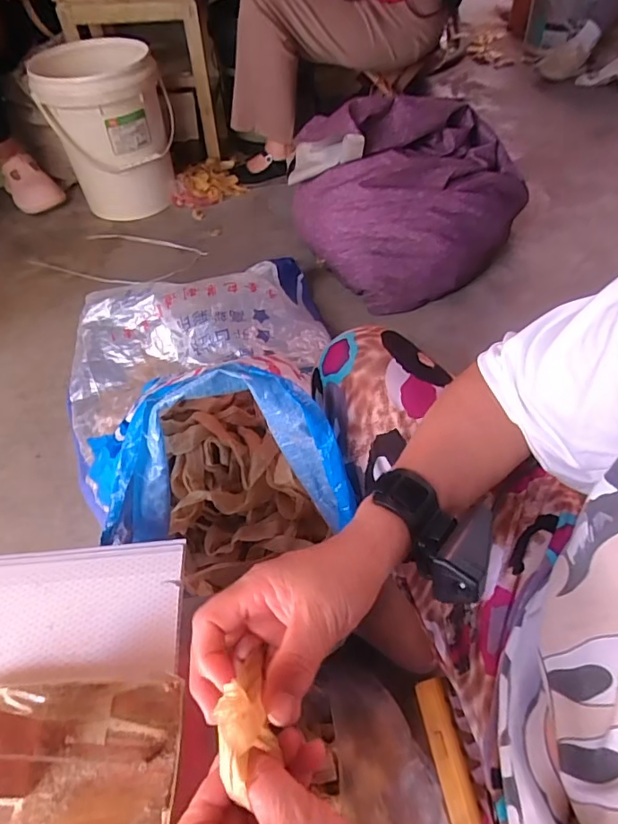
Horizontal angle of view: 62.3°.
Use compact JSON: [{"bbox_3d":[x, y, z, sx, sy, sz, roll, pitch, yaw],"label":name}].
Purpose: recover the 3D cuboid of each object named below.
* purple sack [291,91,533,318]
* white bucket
[{"bbox_3d":[0.216,-0.497,1.142,0.428,0.304,0.408,-29,55,-19],"label":"purple sack"},{"bbox_3d":[-0.511,-0.741,1.356,0.288,0.347,0.315,-10,51,-7],"label":"white bucket"}]

